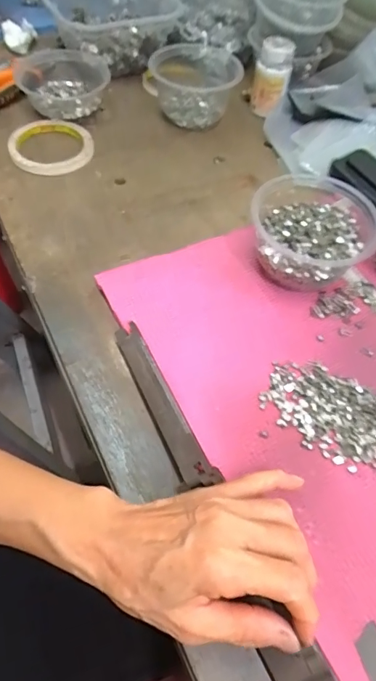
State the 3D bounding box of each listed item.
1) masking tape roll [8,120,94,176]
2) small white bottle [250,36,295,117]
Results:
[{"bbox_3d":[-0.161,-0.231,0.519,0.095,0.008,0.095,1,58,-2],"label":"masking tape roll"},{"bbox_3d":[0.111,-0.351,0.579,0.044,0.073,0.055,12,58,5],"label":"small white bottle"}]

